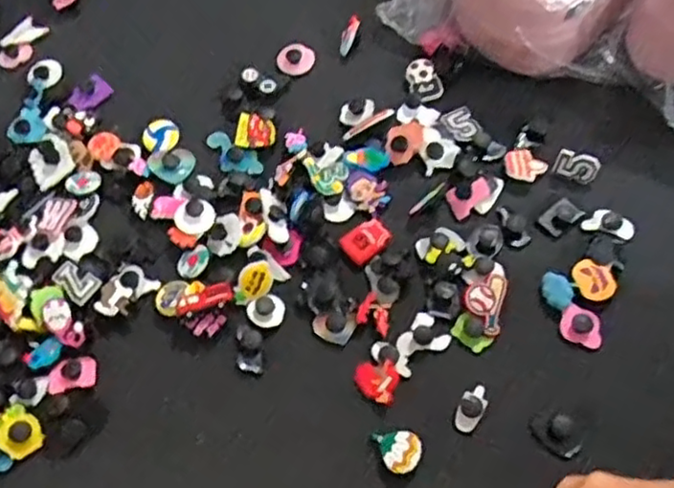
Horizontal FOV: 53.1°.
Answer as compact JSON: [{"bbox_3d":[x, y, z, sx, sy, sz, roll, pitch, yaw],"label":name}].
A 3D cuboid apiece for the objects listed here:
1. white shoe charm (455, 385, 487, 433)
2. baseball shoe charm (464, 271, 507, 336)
[{"bbox_3d":[0.073,0.088,0.363,0.013,0.008,0.025,28,68,17],"label":"white shoe charm"},{"bbox_3d":[0.085,0.033,0.391,0.023,0.008,0.035,12,64,10],"label":"baseball shoe charm"}]

